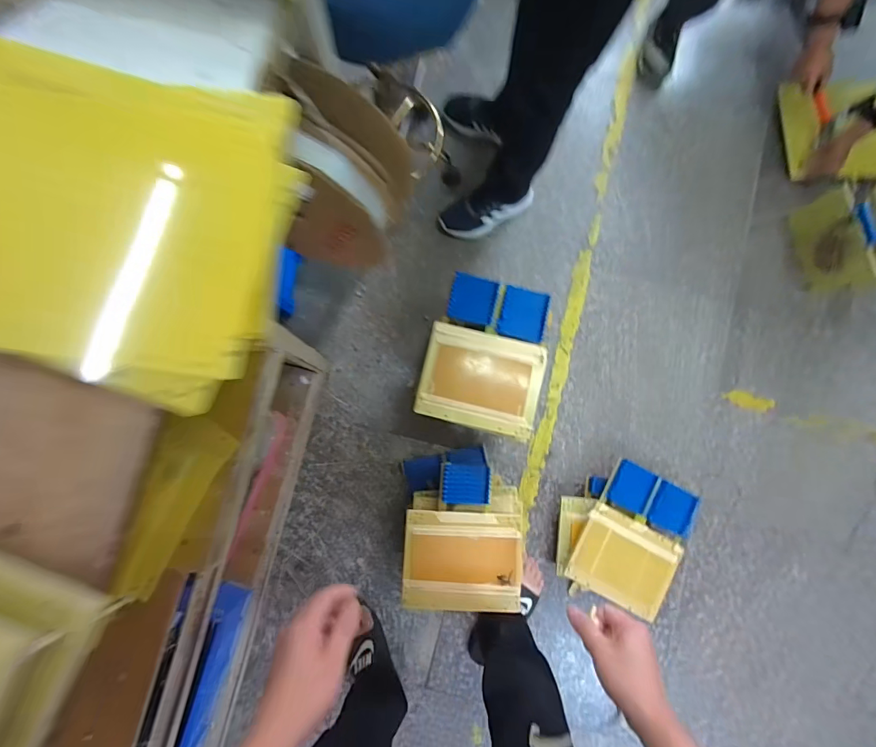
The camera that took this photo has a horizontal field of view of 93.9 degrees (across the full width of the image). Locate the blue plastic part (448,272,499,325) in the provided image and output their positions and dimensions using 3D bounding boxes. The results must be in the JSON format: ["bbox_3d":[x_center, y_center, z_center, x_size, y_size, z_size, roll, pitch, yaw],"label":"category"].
[{"bbox_3d":[0.076,-0.162,0.887,0.096,0.017,0.104,13,83,-2],"label":"blue plastic part"}]

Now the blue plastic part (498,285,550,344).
[{"bbox_3d":[0.187,-0.128,0.890,0.096,0.025,0.108,9,91,11],"label":"blue plastic part"}]

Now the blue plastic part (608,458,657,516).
[{"bbox_3d":[0.494,0.289,1.036,0.097,0.015,0.111,25,82,0],"label":"blue plastic part"}]

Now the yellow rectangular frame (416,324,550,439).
[{"bbox_3d":[0.093,0.013,0.864,0.249,0.018,0.203,14,84,-1],"label":"yellow rectangular frame"}]

